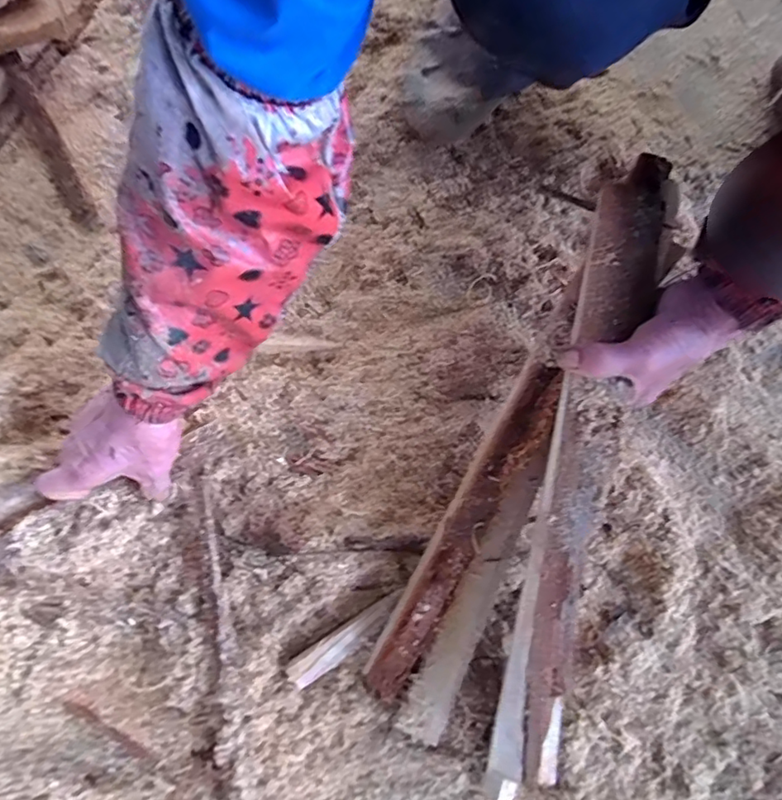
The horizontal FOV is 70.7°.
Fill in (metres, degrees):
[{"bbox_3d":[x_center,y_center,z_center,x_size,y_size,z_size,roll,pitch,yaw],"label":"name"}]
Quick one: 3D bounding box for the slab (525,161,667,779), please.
[{"bbox_3d":[0.149,0.039,0.421,0.057,0.023,0.474,12,87,1],"label":"slab"}]

